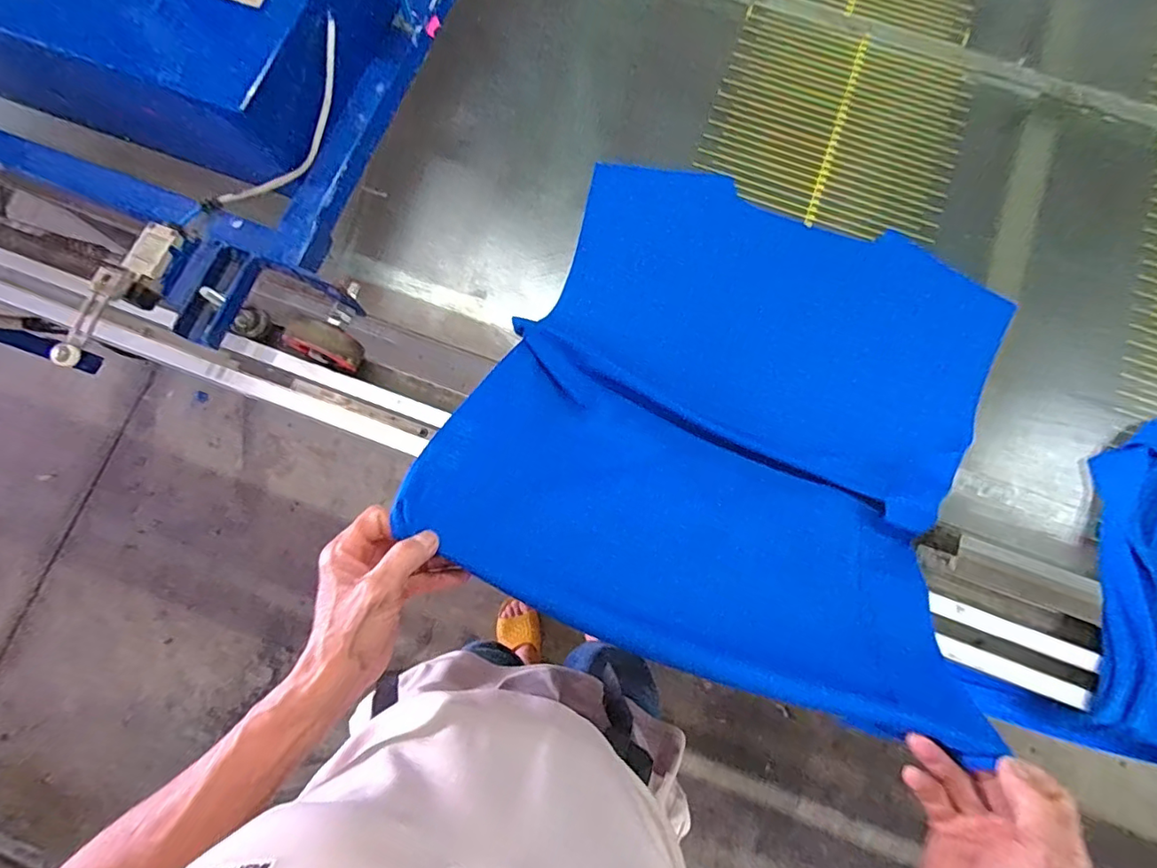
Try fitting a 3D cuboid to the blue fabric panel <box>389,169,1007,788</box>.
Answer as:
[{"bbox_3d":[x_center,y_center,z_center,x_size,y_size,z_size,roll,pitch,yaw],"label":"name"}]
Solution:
[{"bbox_3d":[0.154,-0.041,0.498,0.442,0.135,0.474,25,77,6],"label":"blue fabric panel"}]

